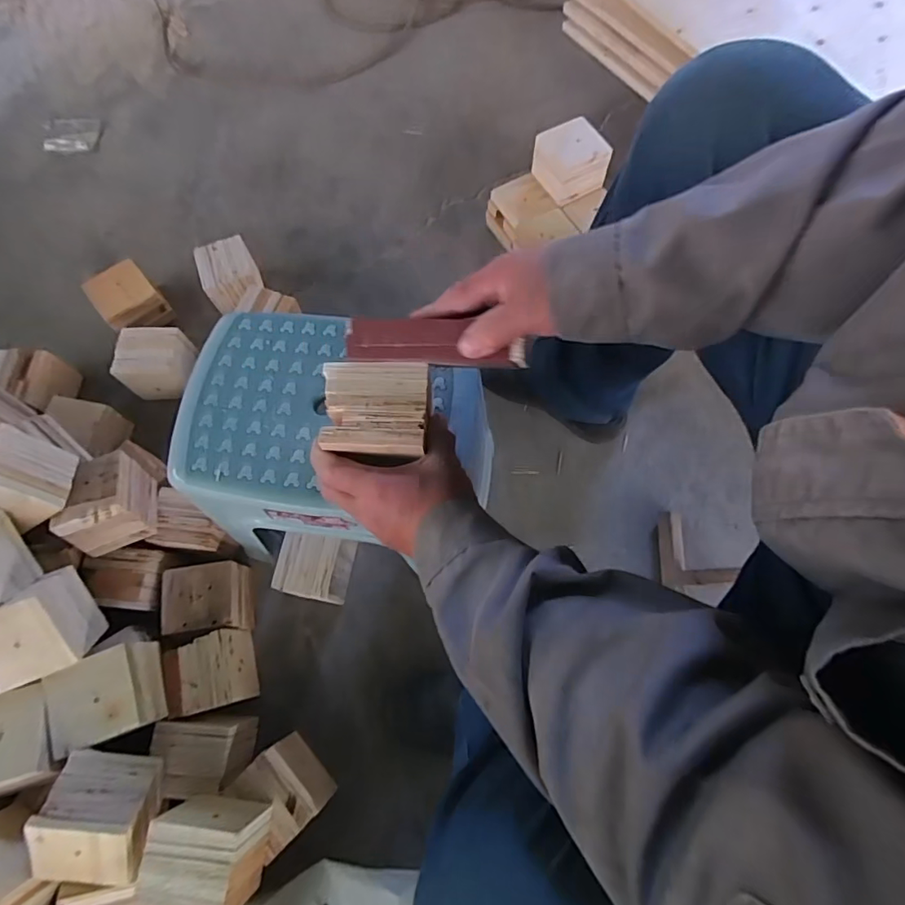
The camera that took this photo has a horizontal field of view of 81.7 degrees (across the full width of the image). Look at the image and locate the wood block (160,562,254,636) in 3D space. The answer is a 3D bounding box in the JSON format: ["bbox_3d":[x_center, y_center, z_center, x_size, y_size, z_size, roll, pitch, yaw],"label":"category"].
[{"bbox_3d":[-0.340,0.206,0.733,0.096,0.082,0.088,-8,70,-1],"label":"wood block"}]

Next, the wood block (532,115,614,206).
[{"bbox_3d":[0.202,-0.494,0.891,0.100,0.073,0.103,-27,71,-8],"label":"wood block"}]

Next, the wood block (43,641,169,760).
[{"bbox_3d":[-0.406,0.286,0.615,0.103,0.058,0.095,-21,71,-6],"label":"wood block"}]

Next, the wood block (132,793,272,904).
[{"bbox_3d":[-0.258,0.427,0.550,0.103,0.090,0.091,5,70,4],"label":"wood block"}]

